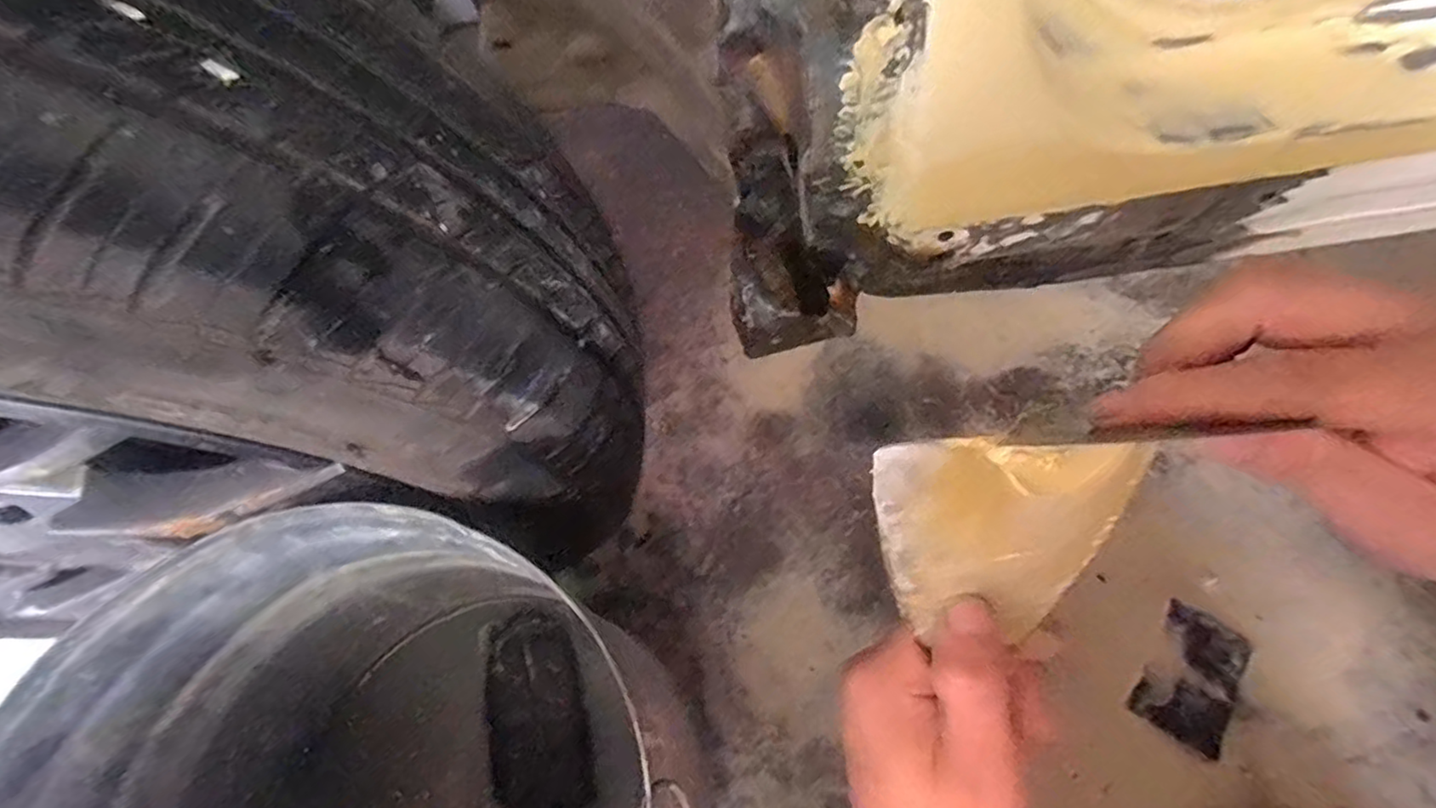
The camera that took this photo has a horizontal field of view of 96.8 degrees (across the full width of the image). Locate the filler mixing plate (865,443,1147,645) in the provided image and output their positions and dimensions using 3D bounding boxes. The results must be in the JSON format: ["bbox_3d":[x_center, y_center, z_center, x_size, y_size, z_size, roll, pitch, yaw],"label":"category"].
[{"bbox_3d":[0.093,0.047,0.219,0.093,0.078,0.004,4,25,-10],"label":"filler mixing plate"}]

